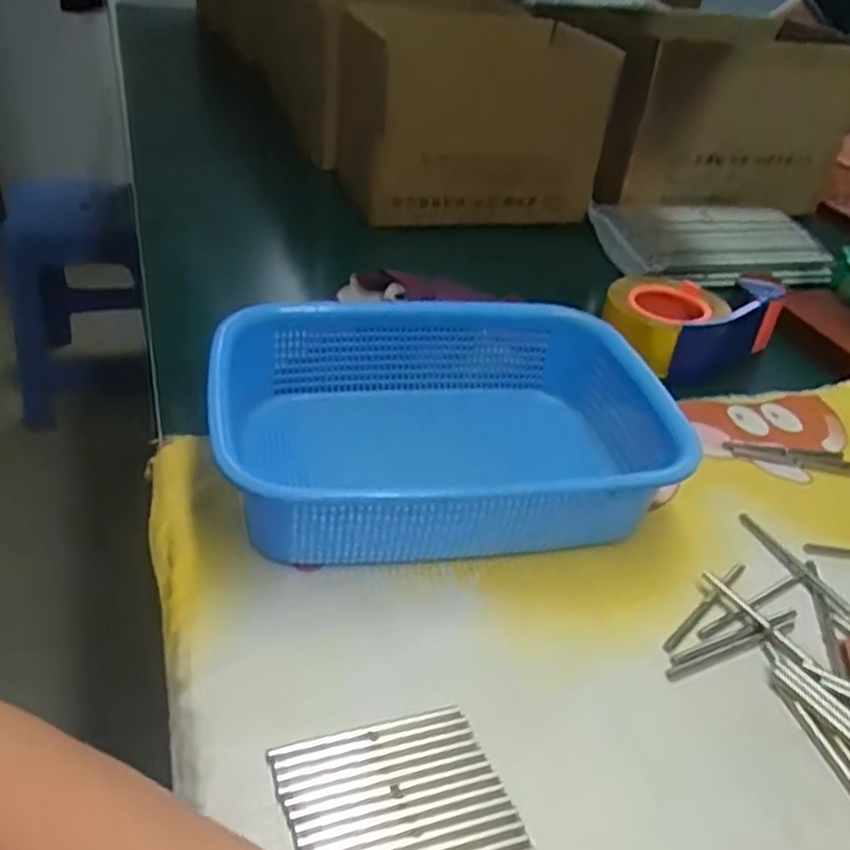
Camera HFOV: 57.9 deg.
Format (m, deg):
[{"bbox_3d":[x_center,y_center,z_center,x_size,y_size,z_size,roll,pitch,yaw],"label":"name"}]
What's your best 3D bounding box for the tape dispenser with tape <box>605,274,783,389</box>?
[{"bbox_3d":[0.234,-0.098,0.684,0.144,0.056,0.098,-18,45,-30],"label":"tape dispenser with tape"}]

